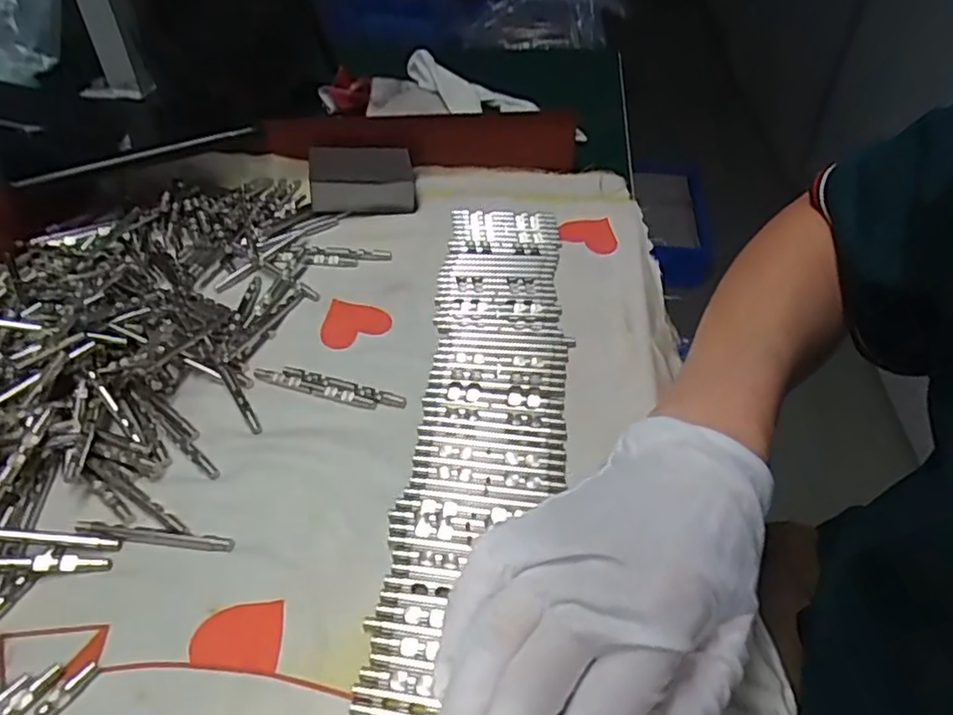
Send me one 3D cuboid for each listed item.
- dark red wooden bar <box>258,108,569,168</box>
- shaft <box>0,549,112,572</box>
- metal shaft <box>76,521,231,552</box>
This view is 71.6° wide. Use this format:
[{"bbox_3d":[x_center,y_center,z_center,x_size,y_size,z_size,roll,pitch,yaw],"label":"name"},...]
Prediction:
[{"bbox_3d":[-0.040,-0.160,0.486,0.224,0.032,0.048,1,44,1],"label":"dark red wooden bar"},{"bbox_3d":[-0.183,0.081,0.262,0.067,0.004,0.007,5,44,-15],"label":"shaft"},{"bbox_3d":[-0.135,0.074,0.275,0.066,0.004,0.007,5,44,4],"label":"metal shaft"}]

